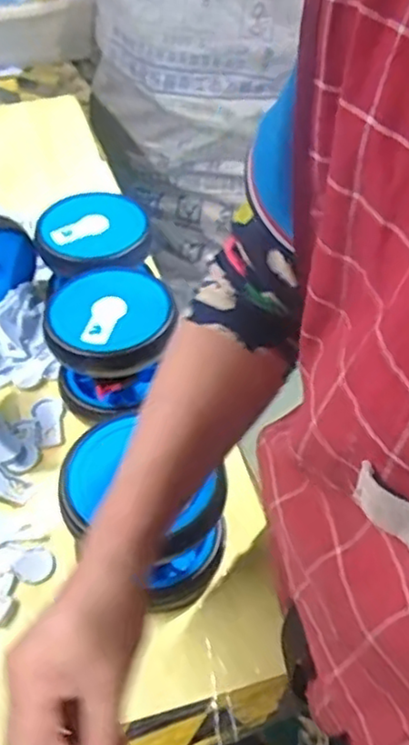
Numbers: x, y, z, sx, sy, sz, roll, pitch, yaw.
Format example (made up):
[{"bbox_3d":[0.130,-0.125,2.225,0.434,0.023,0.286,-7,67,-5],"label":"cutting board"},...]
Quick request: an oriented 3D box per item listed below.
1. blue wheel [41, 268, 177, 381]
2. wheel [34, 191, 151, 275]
[{"bbox_3d":[-0.096,-0.055,0.671,0.124,0.033,0.126,0,48,0],"label":"blue wheel"},{"bbox_3d":[-0.129,-0.160,0.760,0.121,0.024,0.123,0,48,0],"label":"wheel"}]

